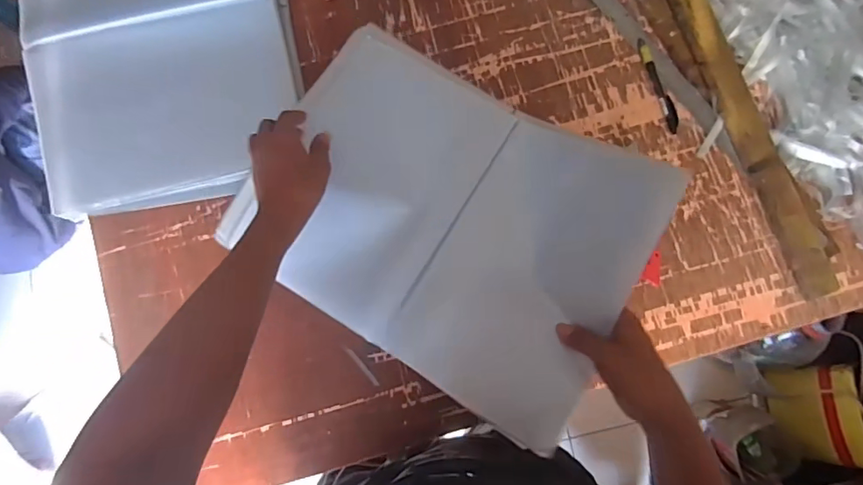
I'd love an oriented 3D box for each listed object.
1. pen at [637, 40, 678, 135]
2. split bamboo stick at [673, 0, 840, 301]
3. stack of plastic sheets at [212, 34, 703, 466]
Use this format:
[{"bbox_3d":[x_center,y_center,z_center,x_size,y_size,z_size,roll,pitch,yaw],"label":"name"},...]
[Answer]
[{"bbox_3d":[0.300,-0.209,0.656,0.014,0.011,0.133,-16,82,-2],"label":"pen"},{"bbox_3d":[0.387,-0.212,0.651,0.055,0.017,0.588,-21,82,-2],"label":"split bamboo stick"},{"bbox_3d":[0.016,-0.032,0.584,0.452,0.126,0.340,33,83,5],"label":"stack of plastic sheets"}]

